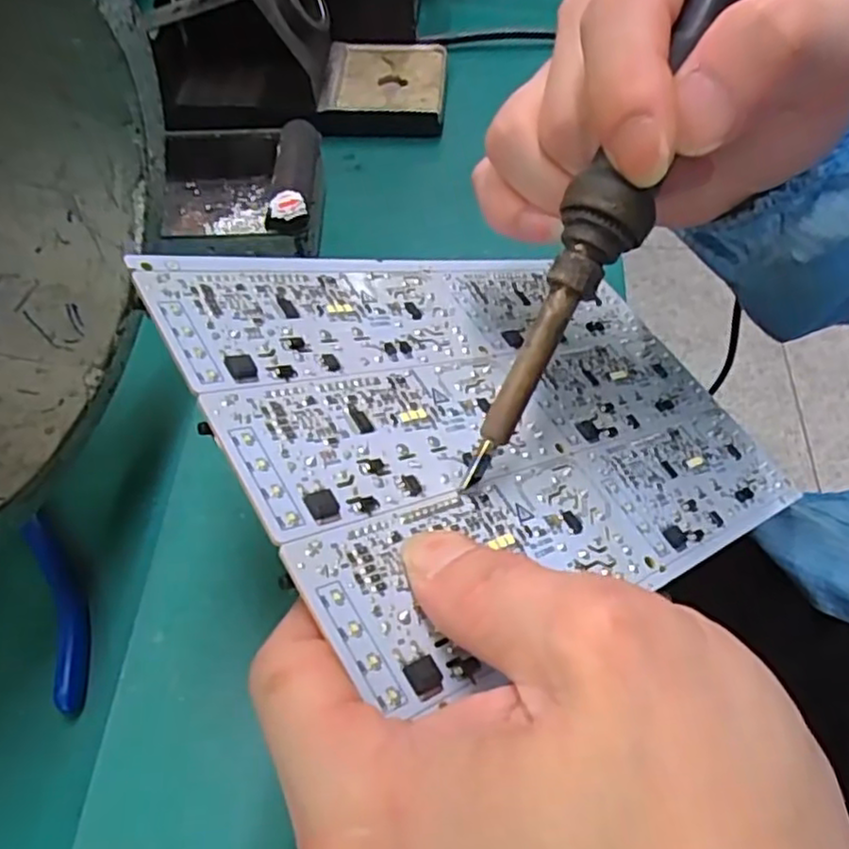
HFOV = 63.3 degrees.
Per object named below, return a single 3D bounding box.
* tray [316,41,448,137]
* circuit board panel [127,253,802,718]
[{"bbox_3d":[-0.023,-0.198,0.404,0.069,0.020,0.075,1,57,2],"label":"tray"},{"bbox_3d":[0.031,-0.008,0.219,0.201,0.004,0.131,-11,57,-42],"label":"circuit board panel"}]

